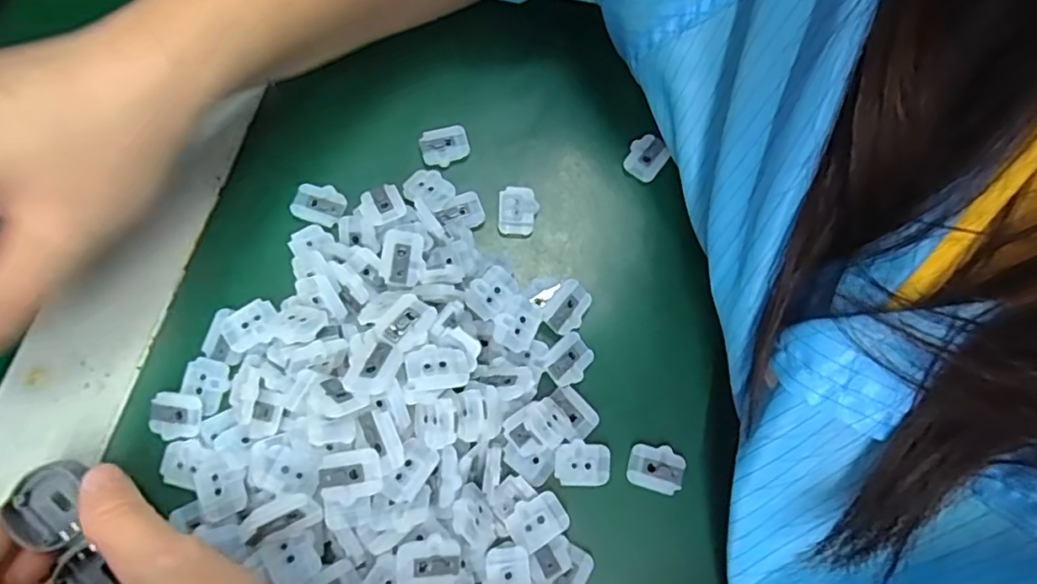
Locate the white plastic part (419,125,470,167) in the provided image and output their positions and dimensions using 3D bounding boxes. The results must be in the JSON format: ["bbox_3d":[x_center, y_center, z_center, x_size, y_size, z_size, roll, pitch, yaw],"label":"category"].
[{"bbox_3d":[-0.033,-0.067,0.273,0.021,0.004,0.016,-17,75,-7],"label":"white plastic part"}]

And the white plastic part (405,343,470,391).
[{"bbox_3d":[-0.029,0.027,0.214,0.020,0.009,0.016,-6,74,-4],"label":"white plastic part"}]

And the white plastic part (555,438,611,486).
[{"bbox_3d":[0.025,0.067,0.236,0.021,0.005,0.017,-1,74,-3],"label":"white plastic part"}]

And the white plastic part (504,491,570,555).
[{"bbox_3d":[0.007,0.085,0.225,0.021,0.006,0.017,-32,77,-11],"label":"white plastic part"}]

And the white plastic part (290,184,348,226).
[{"bbox_3d":[-0.087,-0.039,0.264,0.021,0.006,0.016,17,74,3],"label":"white plastic part"}]

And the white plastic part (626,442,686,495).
[{"bbox_3d":[0.054,0.068,0.237,0.022,0.004,0.017,18,74,3],"label":"white plastic part"}]

